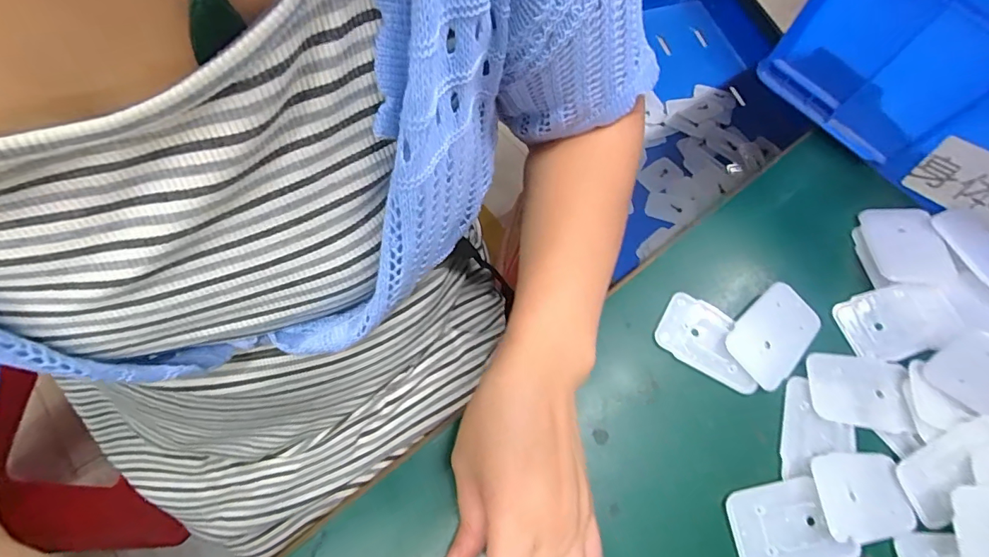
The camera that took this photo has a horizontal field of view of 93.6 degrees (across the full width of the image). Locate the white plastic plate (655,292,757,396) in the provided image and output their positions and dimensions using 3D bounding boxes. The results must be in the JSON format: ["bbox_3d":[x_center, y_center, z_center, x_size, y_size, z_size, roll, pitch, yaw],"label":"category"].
[{"bbox_3d":[0.142,0.039,0.303,0.066,0.010,0.044,30,67,10],"label":"white plastic plate"}]

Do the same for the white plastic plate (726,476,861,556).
[{"bbox_3d":[0.164,0.137,0.258,0.063,0.009,0.045,-5,66,-6],"label":"white plastic plate"}]

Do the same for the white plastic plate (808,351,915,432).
[{"bbox_3d":[0.231,0.071,0.294,0.061,0.006,0.045,9,65,0],"label":"white plastic plate"}]

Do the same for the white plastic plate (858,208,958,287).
[{"bbox_3d":[0.292,-0.024,0.331,0.044,0.006,0.063,0,61,14],"label":"white plastic plate"}]

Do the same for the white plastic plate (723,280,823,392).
[{"bbox_3d":[0.184,0.036,0.305,0.070,0.006,0.043,-39,76,-18],"label":"white plastic plate"}]

